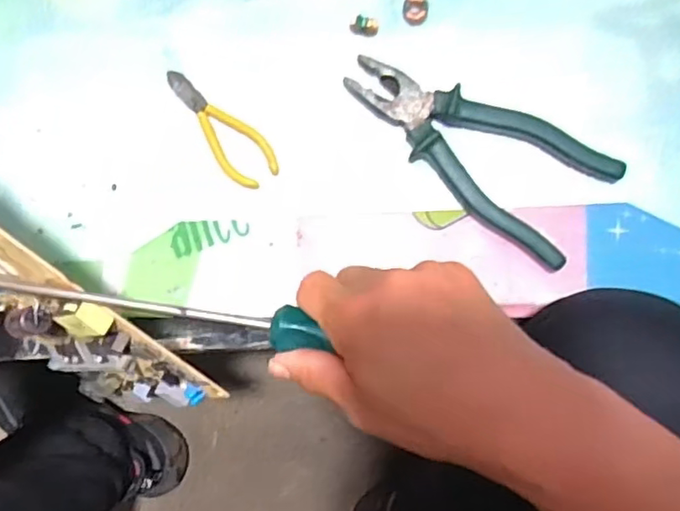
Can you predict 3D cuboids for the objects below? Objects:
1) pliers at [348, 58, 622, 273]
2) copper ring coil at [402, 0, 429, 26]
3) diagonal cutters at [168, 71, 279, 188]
[{"bbox_3d":[0.089,-0.070,0.419,0.188,0.015,0.081,29,89,4],"label":"pliers"},{"bbox_3d":[0.054,-0.176,0.432,0.018,0.005,0.021,-7,87,2],"label":"copper ring coil"},{"bbox_3d":[-0.086,-0.095,0.441,0.036,0.011,0.102,-36,86,1],"label":"diagonal cutters"}]

